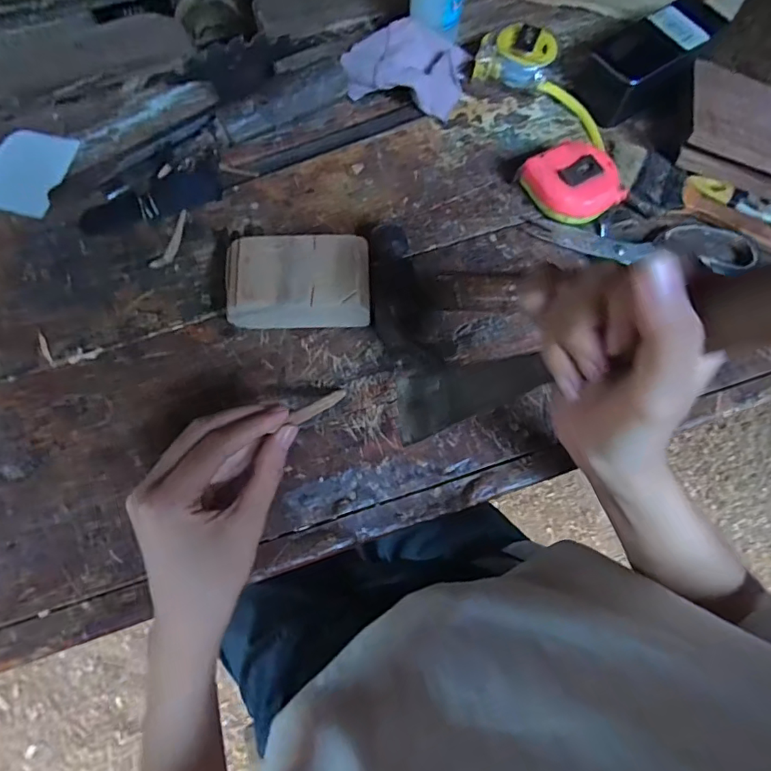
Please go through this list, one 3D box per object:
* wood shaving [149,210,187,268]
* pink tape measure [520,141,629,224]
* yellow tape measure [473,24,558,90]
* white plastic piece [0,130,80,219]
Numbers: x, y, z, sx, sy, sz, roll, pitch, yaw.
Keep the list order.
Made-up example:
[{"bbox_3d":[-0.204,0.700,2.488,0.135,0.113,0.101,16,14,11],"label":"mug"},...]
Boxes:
[{"bbox_3d":[-0.169,-0.116,0.405,0.014,0.004,0.056,21,71,5],"label":"wood shaving"},{"bbox_3d":[0.157,-0.169,0.418,0.060,0.028,0.068,-34,76,-13],"label":"pink tape measure"},{"bbox_3d":[0.120,-0.303,0.467,0.066,0.034,0.054,15,71,3],"label":"yellow tape measure"},{"bbox_3d":[-0.296,-0.179,0.419,0.056,0.009,0.080,11,71,1],"label":"white plastic piece"}]

